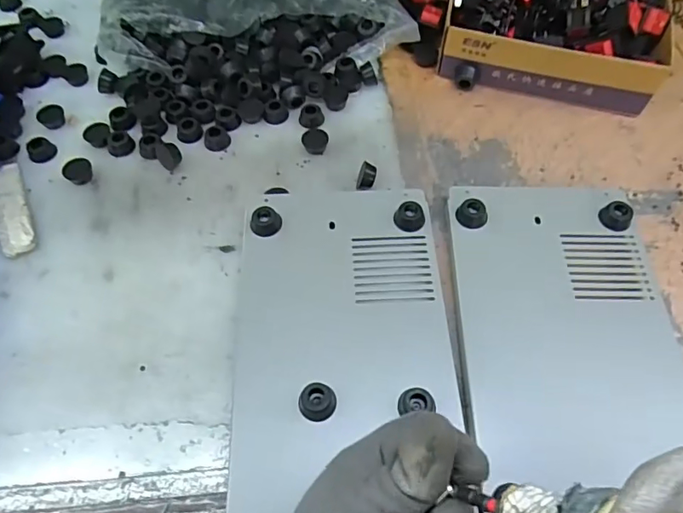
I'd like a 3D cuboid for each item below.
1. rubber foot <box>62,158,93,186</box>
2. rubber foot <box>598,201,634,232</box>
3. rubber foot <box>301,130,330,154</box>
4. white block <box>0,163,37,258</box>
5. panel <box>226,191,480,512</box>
[{"bbox_3d":[-0.238,-0.077,0.461,0.024,0.015,0.021,-39,67,-19],"label":"rubber foot"},{"bbox_3d":[0.222,-0.033,0.411,0.023,0.011,0.022,0,60,0],"label":"rubber foot"},{"bbox_3d":[-0.025,-0.108,0.476,0.022,0.013,0.019,24,63,14],"label":"rubber foot"},{"bbox_3d":[-0.287,-0.043,0.441,0.028,0.009,0.098,-24,63,-13],"label":"white block"},{"bbox_3d":[0.001,0.060,0.370,0.154,0.021,0.256,-3,60,-1],"label":"panel"}]

